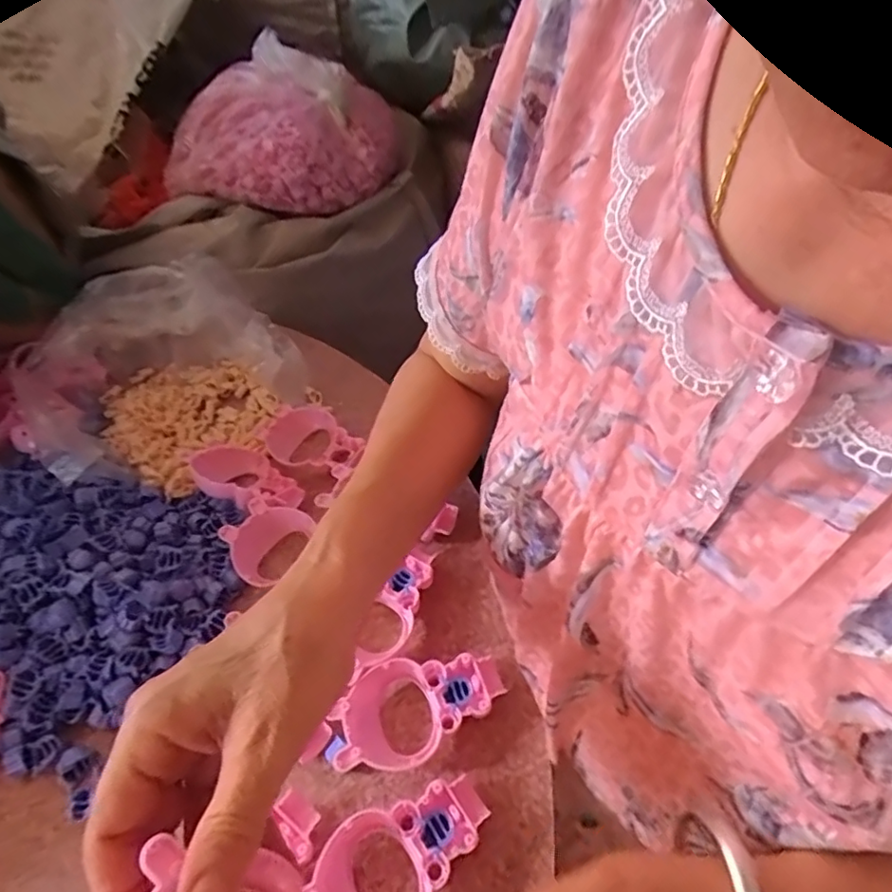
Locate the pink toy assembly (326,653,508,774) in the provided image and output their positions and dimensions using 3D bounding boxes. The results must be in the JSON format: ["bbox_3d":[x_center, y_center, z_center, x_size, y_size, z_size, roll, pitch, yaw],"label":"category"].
[{"bbox_3d":[-0.017,0.155,0.346,0.103,0.025,0.055,-16,51,-7],"label":"pink toy assembly"}]

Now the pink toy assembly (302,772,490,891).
[{"bbox_3d":[-0.022,0.213,0.299,0.093,0.021,0.058,-36,56,-22],"label":"pink toy assembly"}]

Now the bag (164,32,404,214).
[{"bbox_3d":[-0.213,-0.410,0.731,0.274,0.117,0.244,24,57,23],"label":"bag"}]

